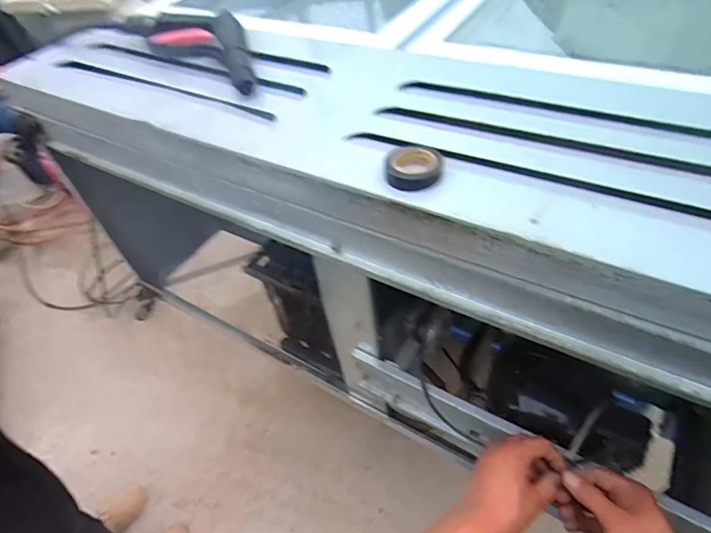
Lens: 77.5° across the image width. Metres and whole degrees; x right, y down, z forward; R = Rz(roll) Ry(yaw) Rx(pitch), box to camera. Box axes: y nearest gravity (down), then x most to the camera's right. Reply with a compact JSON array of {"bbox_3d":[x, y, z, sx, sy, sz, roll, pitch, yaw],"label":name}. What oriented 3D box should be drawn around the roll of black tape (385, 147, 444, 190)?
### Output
[{"bbox_3d":[0.059,-0.101,0.448,0.056,0.020,0.056,-4,50,5],"label":"roll of black tape"}]

